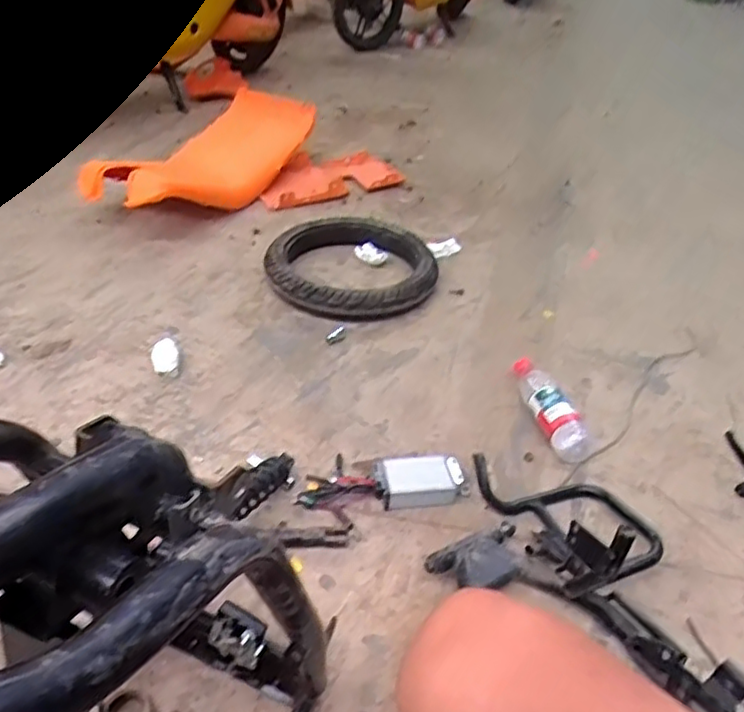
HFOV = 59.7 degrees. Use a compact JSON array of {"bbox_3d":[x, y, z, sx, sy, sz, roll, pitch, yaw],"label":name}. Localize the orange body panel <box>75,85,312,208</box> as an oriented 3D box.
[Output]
[{"bbox_3d":[-0.429,-0.494,1.625,0.281,0.178,0.575,31,47,27],"label":"orange body panel"}]

